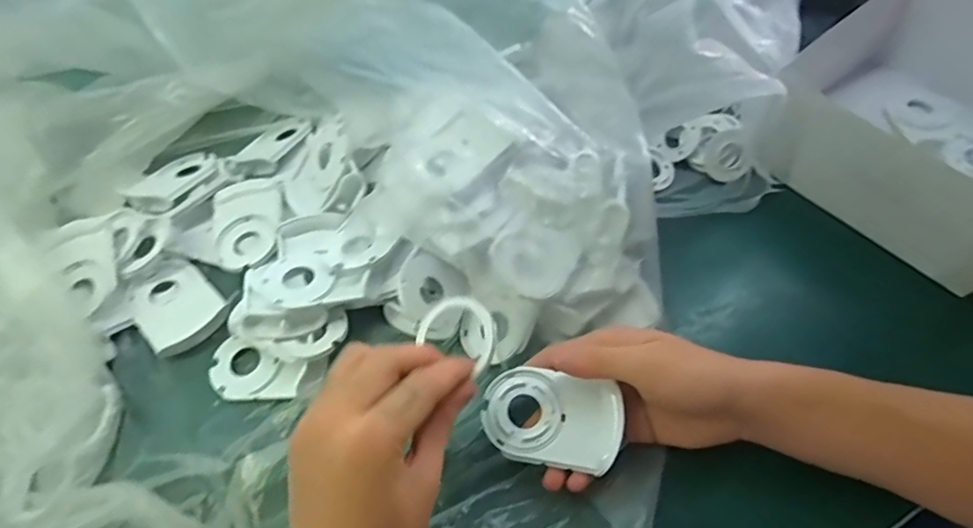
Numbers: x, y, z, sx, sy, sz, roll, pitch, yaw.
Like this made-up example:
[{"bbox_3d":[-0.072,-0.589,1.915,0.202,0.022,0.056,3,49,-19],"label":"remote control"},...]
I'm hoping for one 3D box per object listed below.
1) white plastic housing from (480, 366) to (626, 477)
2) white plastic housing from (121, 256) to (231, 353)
[{"bbox_3d":[0.040,0.094,0.343,0.083,0.013,0.054,12,64,5],"label":"white plastic housing"},{"bbox_3d":[-0.246,0.031,0.440,0.083,0.015,0.058,38,67,25],"label":"white plastic housing"}]

